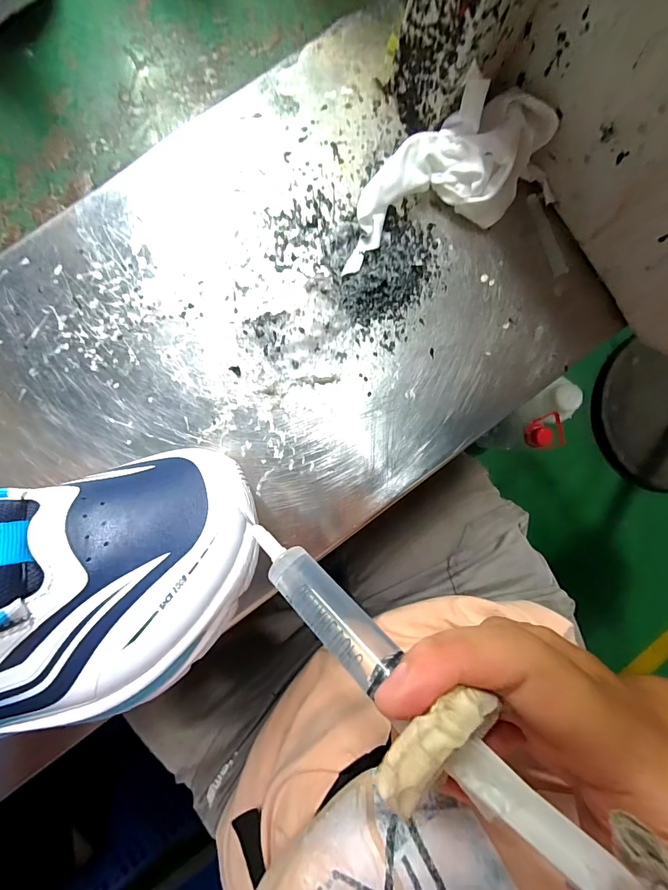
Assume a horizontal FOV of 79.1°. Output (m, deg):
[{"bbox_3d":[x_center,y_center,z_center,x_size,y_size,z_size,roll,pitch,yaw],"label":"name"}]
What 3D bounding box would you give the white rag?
[{"bbox_3d":[0.056,-0.141,0.213,0.120,0.038,0.055,-20,94,-4],"label":"white rag"}]

